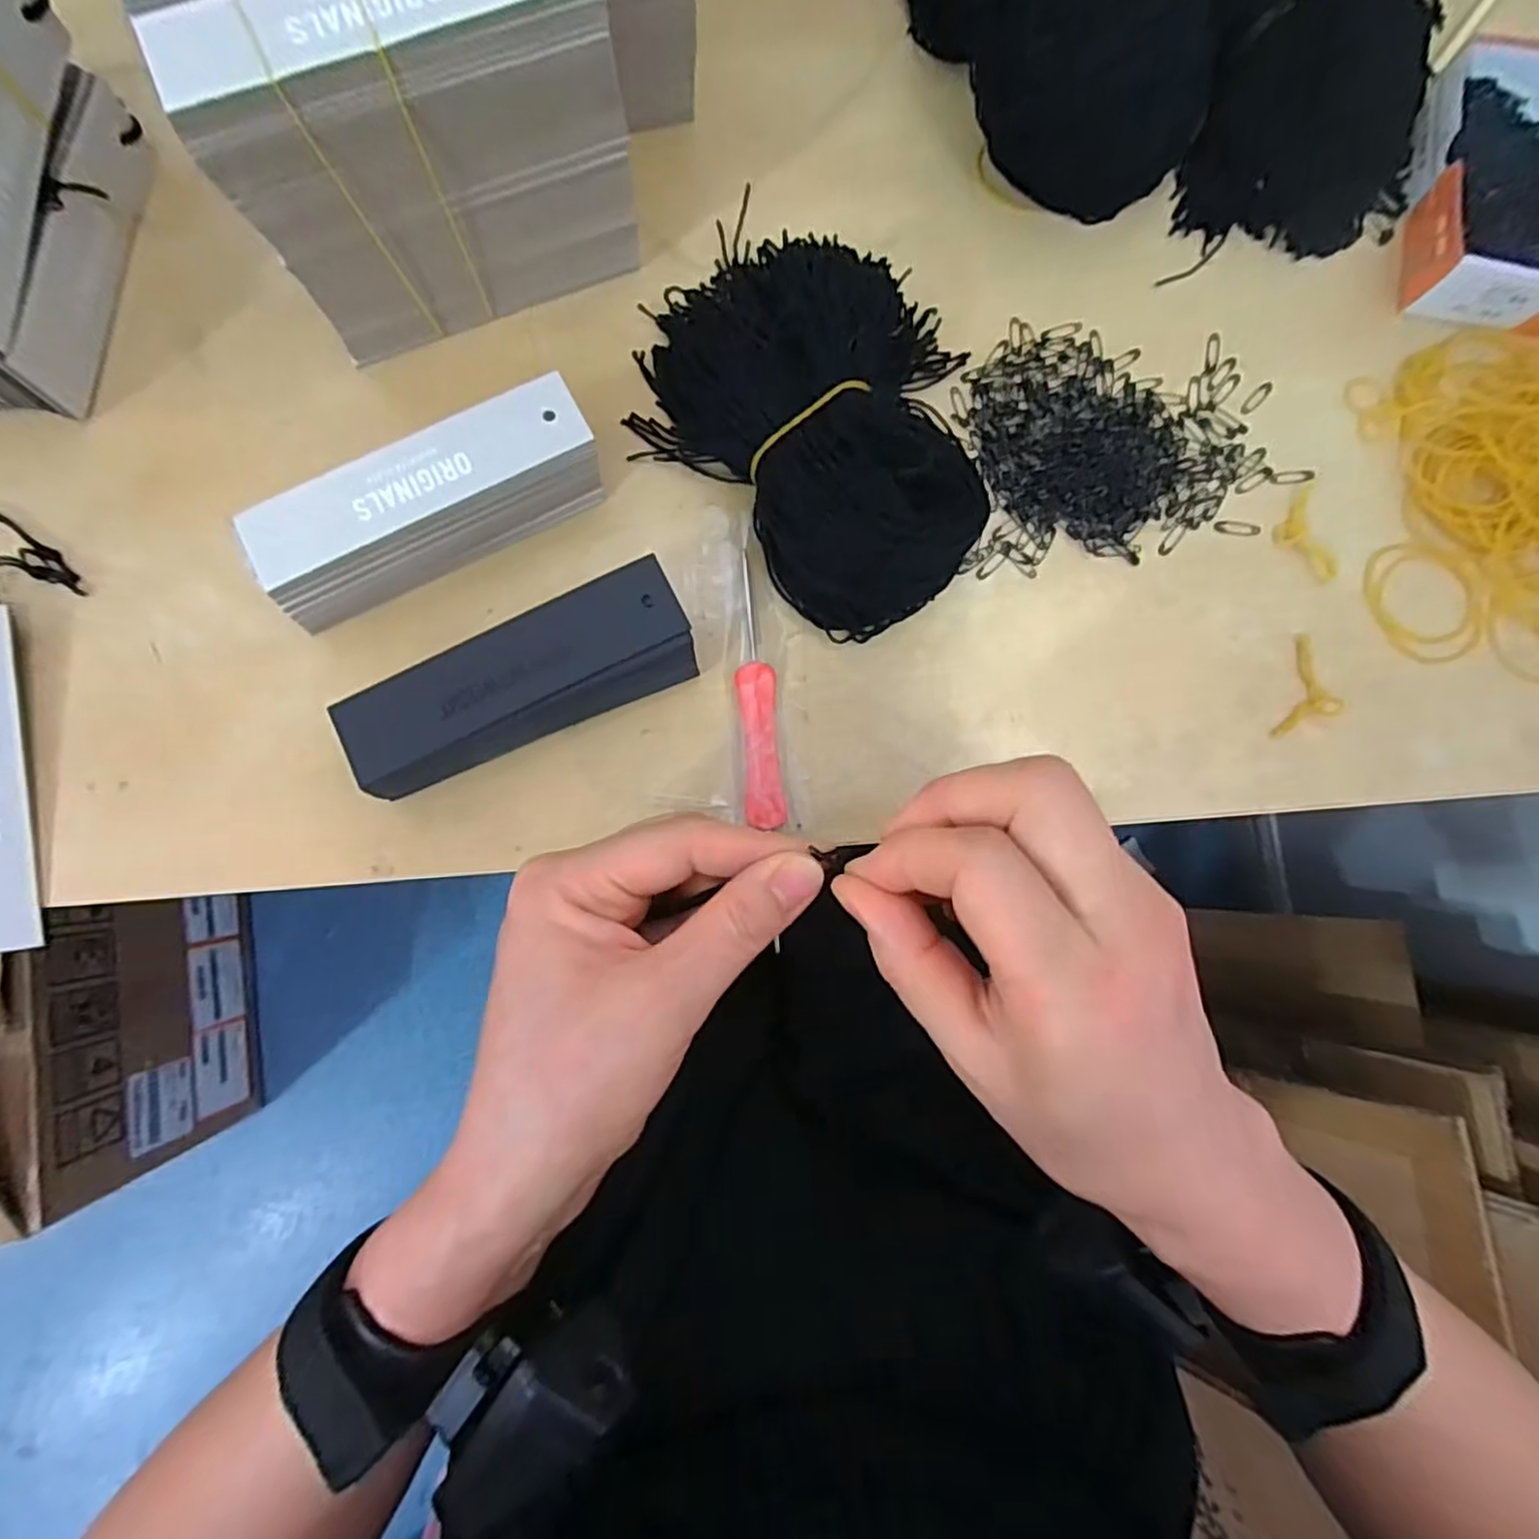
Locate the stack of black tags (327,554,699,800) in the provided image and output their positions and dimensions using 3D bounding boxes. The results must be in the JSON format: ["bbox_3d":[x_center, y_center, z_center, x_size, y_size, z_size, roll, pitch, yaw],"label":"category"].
[{"bbox_3d":[-0.090,-0.030,0.263,0.125,0.030,0.039,-27,84,-5],"label":"stack of black tags"}]

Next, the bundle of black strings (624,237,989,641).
[{"bbox_3d":[0.020,-0.131,0.272,0.131,0.060,0.155,-14,83,-4],"label":"bundle of black strings"}]

